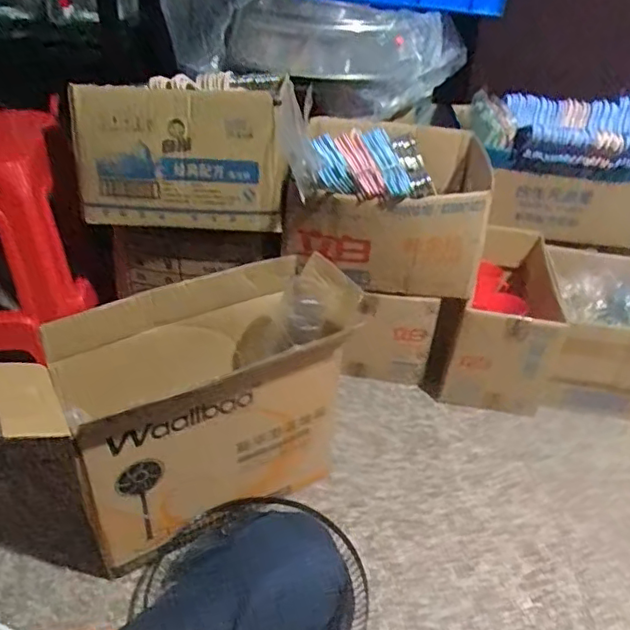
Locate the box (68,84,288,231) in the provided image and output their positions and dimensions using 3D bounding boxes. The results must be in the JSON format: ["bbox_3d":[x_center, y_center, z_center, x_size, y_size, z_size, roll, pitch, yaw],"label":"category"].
[{"bbox_3d":[-0.245,-0.292,1.101,0.369,0.219,0.159,0,38,-5],"label":"box"}]

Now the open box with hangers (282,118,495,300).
[{"bbox_3d":[0.152,-0.246,1.282,0.394,0.291,0.361,6,38,4],"label":"open box with hangers"}]

